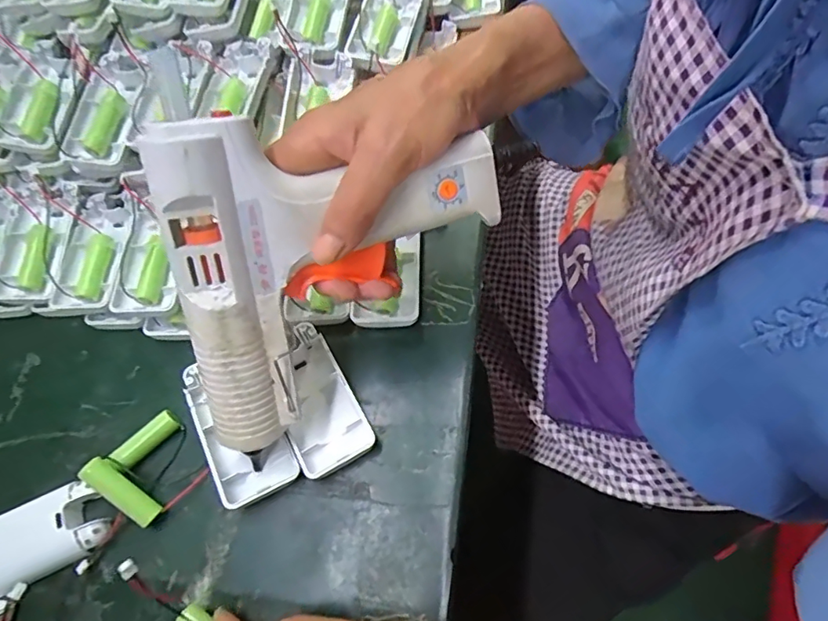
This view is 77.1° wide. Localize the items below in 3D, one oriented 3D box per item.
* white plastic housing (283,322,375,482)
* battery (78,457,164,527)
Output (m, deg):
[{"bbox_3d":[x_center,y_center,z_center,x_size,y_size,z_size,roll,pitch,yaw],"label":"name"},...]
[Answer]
[{"bbox_3d":[-0.062,0.055,0.325,0.044,0.015,0.092,-29,64,-7],"label":"white plastic housing"},{"bbox_3d":[-0.170,0.105,0.303,0.048,0.016,0.014,42,70,-5],"label":"battery"}]

